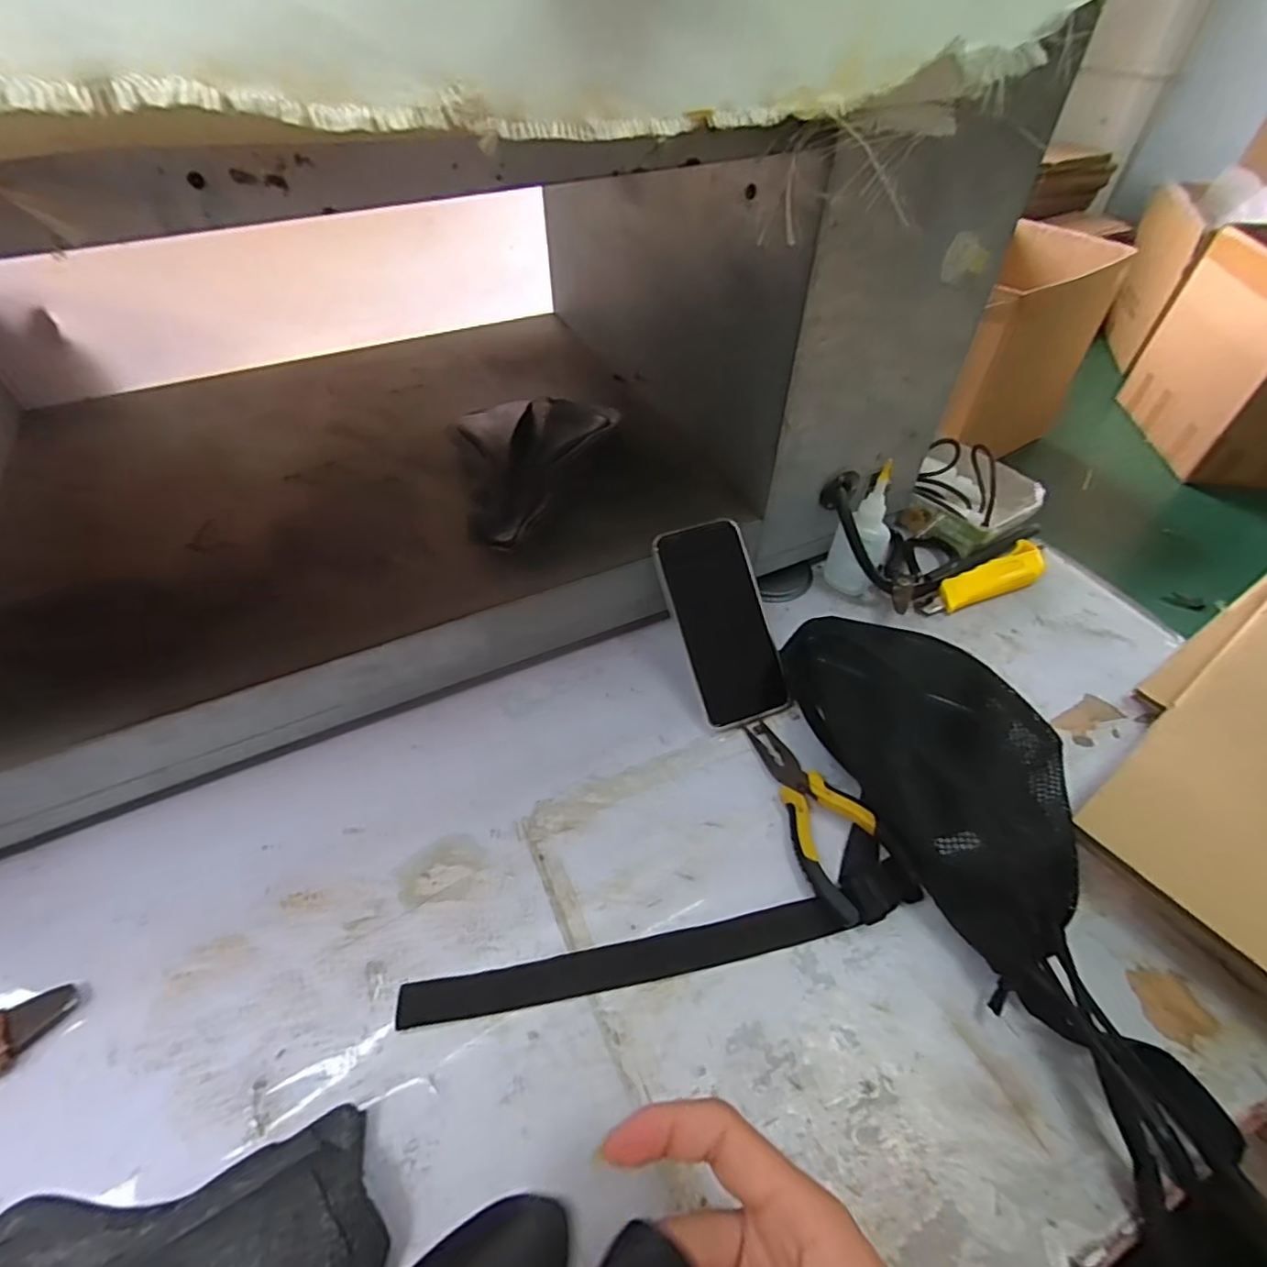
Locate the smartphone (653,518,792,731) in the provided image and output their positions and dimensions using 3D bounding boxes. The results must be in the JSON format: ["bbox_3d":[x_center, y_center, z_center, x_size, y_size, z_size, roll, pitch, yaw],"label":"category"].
[{"bbox_3d":[0.074,-0.009,0.504,0.076,0.014,0.165,-18,89,-15],"label":"smartphone"}]

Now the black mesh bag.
[{"bbox_3d":[0.242,0.123,0.411,0.145,0.069,0.373,-13,50,-11],"label":"black mesh bag"}]

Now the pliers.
[{"bbox_3d":[0.126,0.124,0.439,0.063,0.025,0.158,-21,52,-18],"label":"pliers"}]

